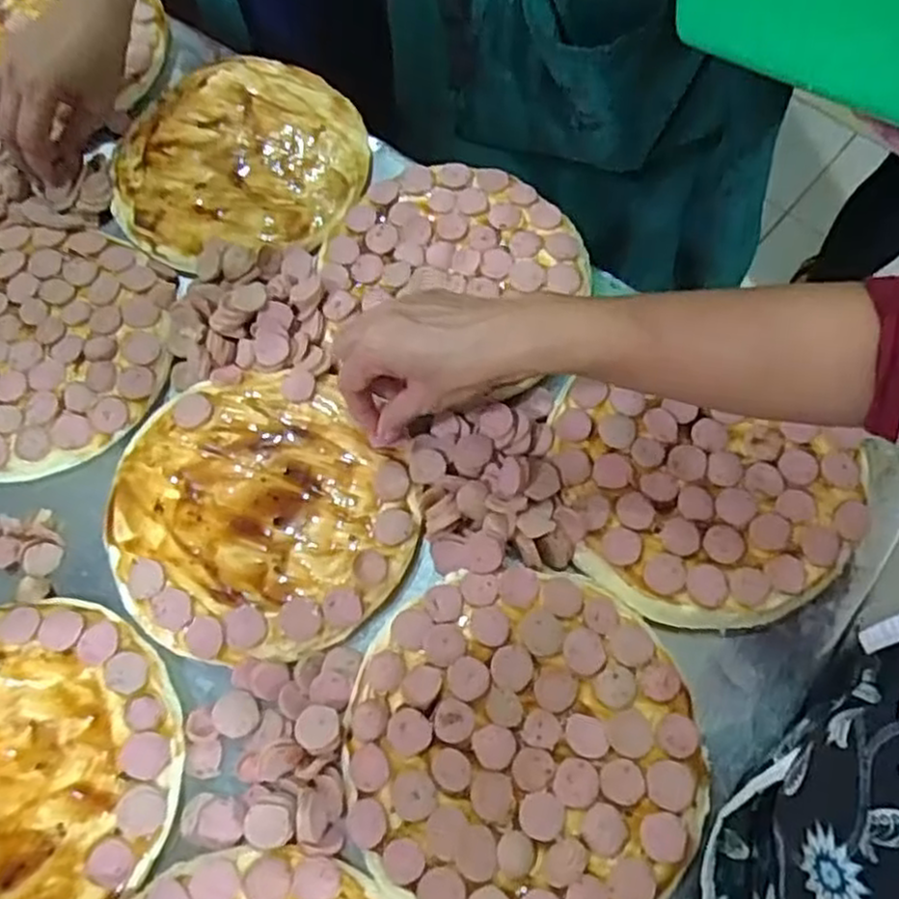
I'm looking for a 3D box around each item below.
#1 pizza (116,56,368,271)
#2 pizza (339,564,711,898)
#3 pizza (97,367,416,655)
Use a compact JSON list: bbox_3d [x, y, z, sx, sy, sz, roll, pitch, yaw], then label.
[{"bbox_3d":[-0.169,-0.234,0.605,0.198,0.027,0.180,-10,67,-2],"label":"pizza"},{"bbox_3d":[0.042,0.165,0.425,0.193,0.017,0.192,14,68,8],"label":"pizza"},{"bbox_3d":[-0.124,0.039,0.488,0.191,0.011,0.181,-1,67,2],"label":"pizza"}]

